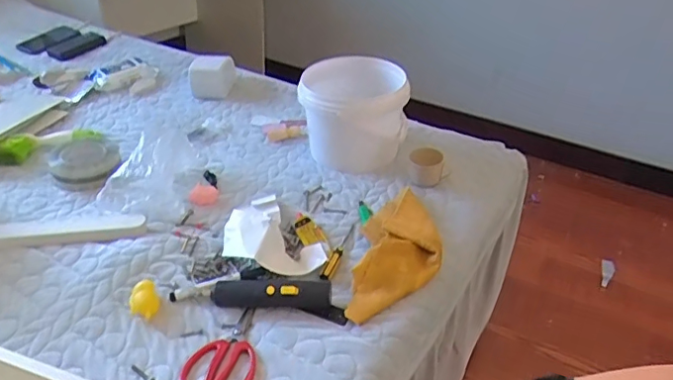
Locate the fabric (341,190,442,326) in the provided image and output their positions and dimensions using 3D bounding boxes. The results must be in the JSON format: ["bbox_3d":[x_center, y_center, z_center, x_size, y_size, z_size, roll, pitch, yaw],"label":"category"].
[{"bbox_3d":[0.093,0.087,0.821,0.115,0.045,0.277,8,33,6],"label":"fabric"}]

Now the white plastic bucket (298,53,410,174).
[{"bbox_3d":[0.031,-0.136,1.037,0.189,0.187,0.181,3,33,-2],"label":"white plastic bucket"}]

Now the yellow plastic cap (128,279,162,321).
[{"bbox_3d":[-0.257,0.146,0.741,0.038,0.023,0.056,-8,35,-19],"label":"yellow plastic cap"}]

